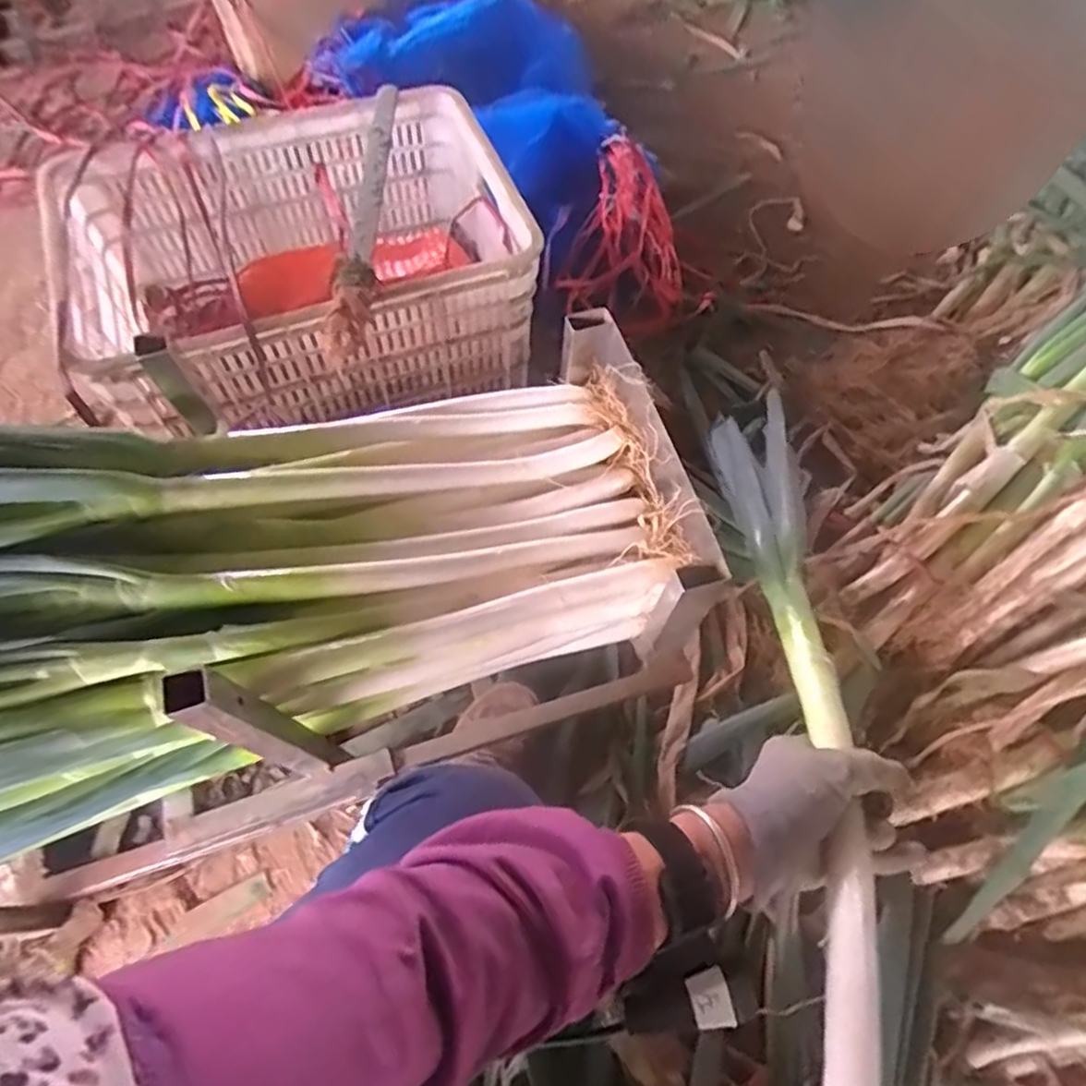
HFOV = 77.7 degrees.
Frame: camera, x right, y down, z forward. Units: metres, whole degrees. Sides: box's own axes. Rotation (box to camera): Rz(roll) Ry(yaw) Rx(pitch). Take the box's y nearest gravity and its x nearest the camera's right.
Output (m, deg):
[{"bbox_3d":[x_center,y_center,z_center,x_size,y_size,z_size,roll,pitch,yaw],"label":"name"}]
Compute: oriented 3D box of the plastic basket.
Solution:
[{"bbox_3d":[-0.280,-0.338,0.840,0.510,0.227,0.417,-19,64,-13],"label":"plastic basket"}]

